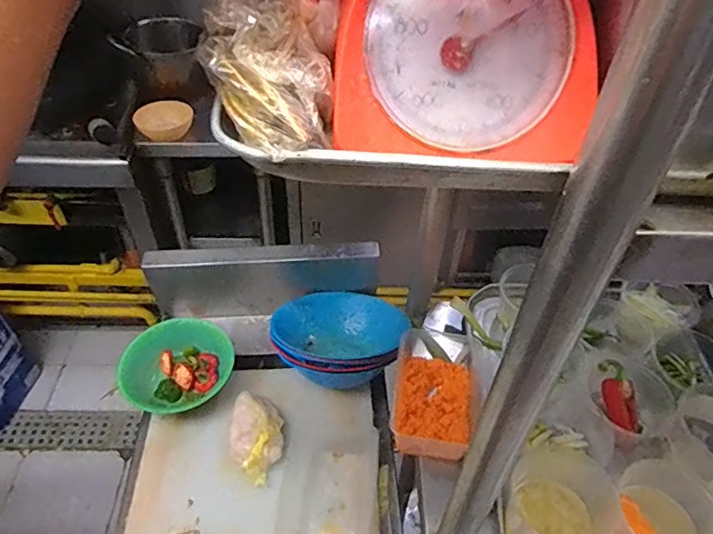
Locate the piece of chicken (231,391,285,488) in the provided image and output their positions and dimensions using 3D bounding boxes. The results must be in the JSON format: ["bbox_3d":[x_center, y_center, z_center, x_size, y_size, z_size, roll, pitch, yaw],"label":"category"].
[{"bbox_3d":[-0.147,0.250,0.802,0.076,0.035,0.128,0,46,-2],"label":"piece of chicken"}]

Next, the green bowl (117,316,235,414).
[{"bbox_3d":[-0.287,0.159,0.871,0.170,0.046,0.156,1,46,-1],"label":"green bowl"}]

